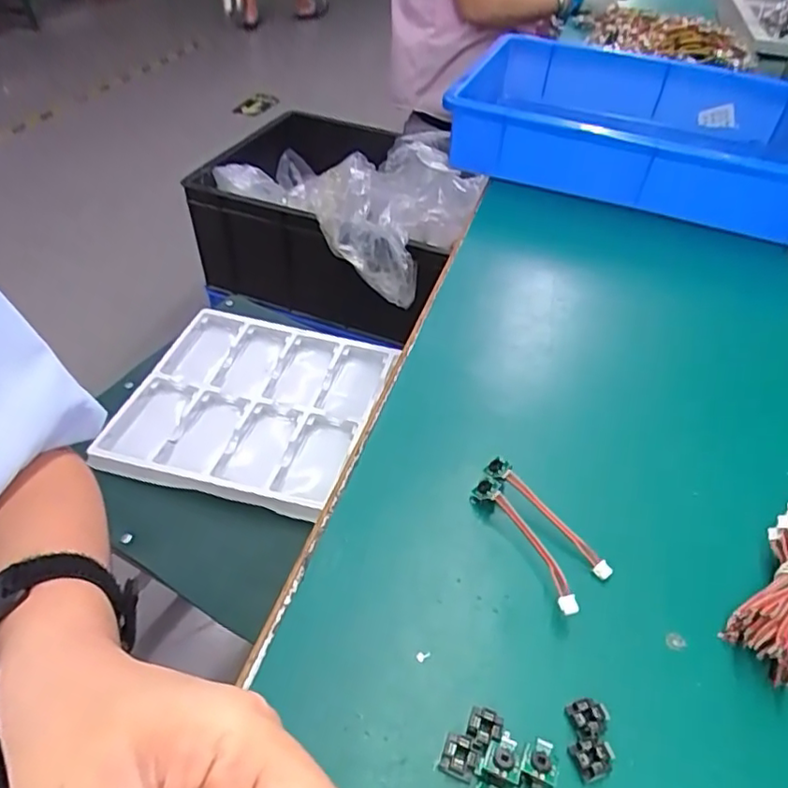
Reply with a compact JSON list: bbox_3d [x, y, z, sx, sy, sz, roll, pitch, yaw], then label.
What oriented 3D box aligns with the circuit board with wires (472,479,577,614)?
[{"bbox_3d":[0.073,0.080,0.324,0.019,0.019,0.087,-17,48,-21],"label":"circuit board with wires"}]

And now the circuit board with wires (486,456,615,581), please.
[{"bbox_3d":[0.086,0.067,0.335,0.009,0.014,0.086,-31,54,-31],"label":"circuit board with wires"}]

